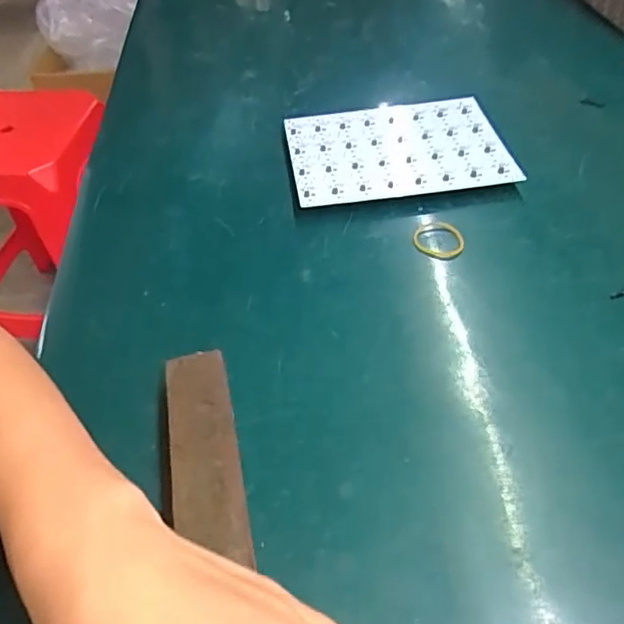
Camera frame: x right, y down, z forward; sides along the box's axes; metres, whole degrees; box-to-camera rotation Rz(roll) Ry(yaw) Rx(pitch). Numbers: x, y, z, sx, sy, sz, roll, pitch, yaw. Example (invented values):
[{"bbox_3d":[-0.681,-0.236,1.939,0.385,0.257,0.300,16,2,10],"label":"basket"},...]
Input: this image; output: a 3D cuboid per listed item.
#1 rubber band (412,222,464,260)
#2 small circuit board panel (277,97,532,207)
[{"bbox_3d":[0.087,-0.051,0.408,0.034,0.005,0.039,1,48,3],"label":"rubber band"},{"bbox_3d":[0.066,-0.129,0.474,0.165,0.013,0.116,-6,48,-3],"label":"small circuit board panel"}]

